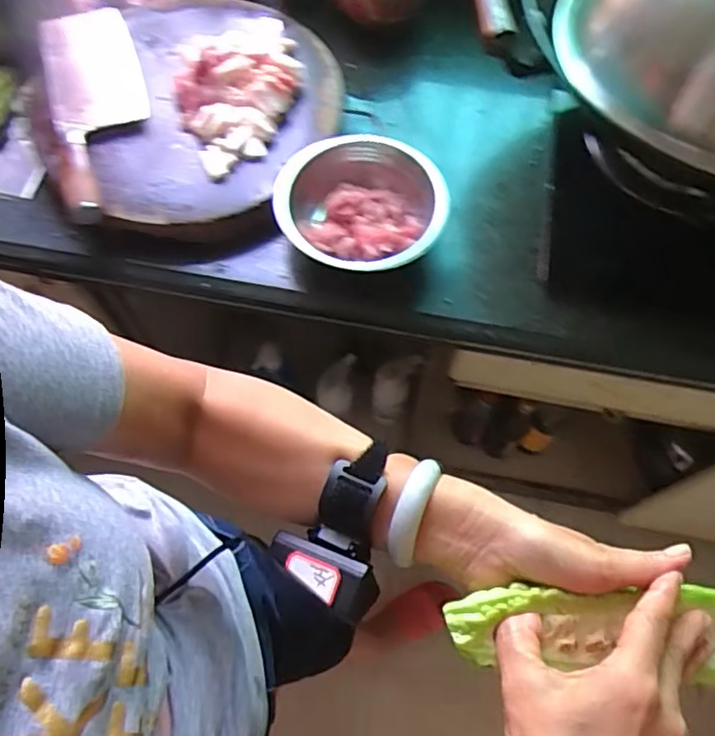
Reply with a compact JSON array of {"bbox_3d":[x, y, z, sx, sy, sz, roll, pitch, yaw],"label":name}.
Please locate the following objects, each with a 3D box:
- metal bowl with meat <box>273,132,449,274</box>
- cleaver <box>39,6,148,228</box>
[{"bbox_3d":[0.003,-0.168,0.631,0.161,0.063,0.165,0,67,0],"label":"metal bowl with meat"},{"bbox_3d":[-0.291,-0.292,0.667,0.106,0.040,0.312,-14,67,-6],"label":"cleaver"}]

